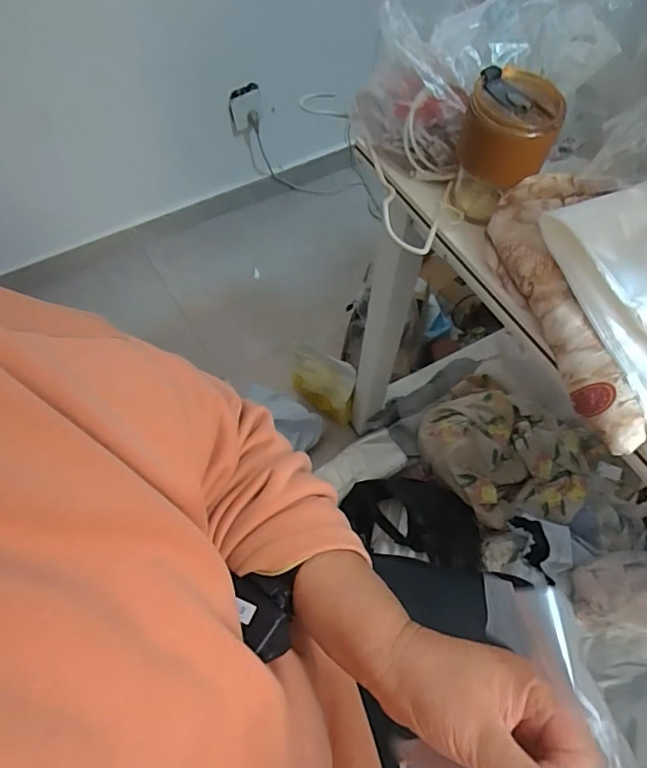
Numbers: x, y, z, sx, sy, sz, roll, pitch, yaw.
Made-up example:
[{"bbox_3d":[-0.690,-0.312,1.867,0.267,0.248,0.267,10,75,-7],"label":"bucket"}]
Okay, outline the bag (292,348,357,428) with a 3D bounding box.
[{"bbox_3d":[-0.005,-0.003,1.168,0.186,0.179,0.067,27,63,13],"label":"bag"}]

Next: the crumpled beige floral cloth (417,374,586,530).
[{"bbox_3d":[0.386,0.152,1.066,0.343,0.084,0.277,33,65,16],"label":"crumpled beige floral cloth"}]

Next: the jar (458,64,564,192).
[{"bbox_3d":[0.178,-0.249,0.480,0.081,0.074,0.085,1,60,-1],"label":"jar"}]

